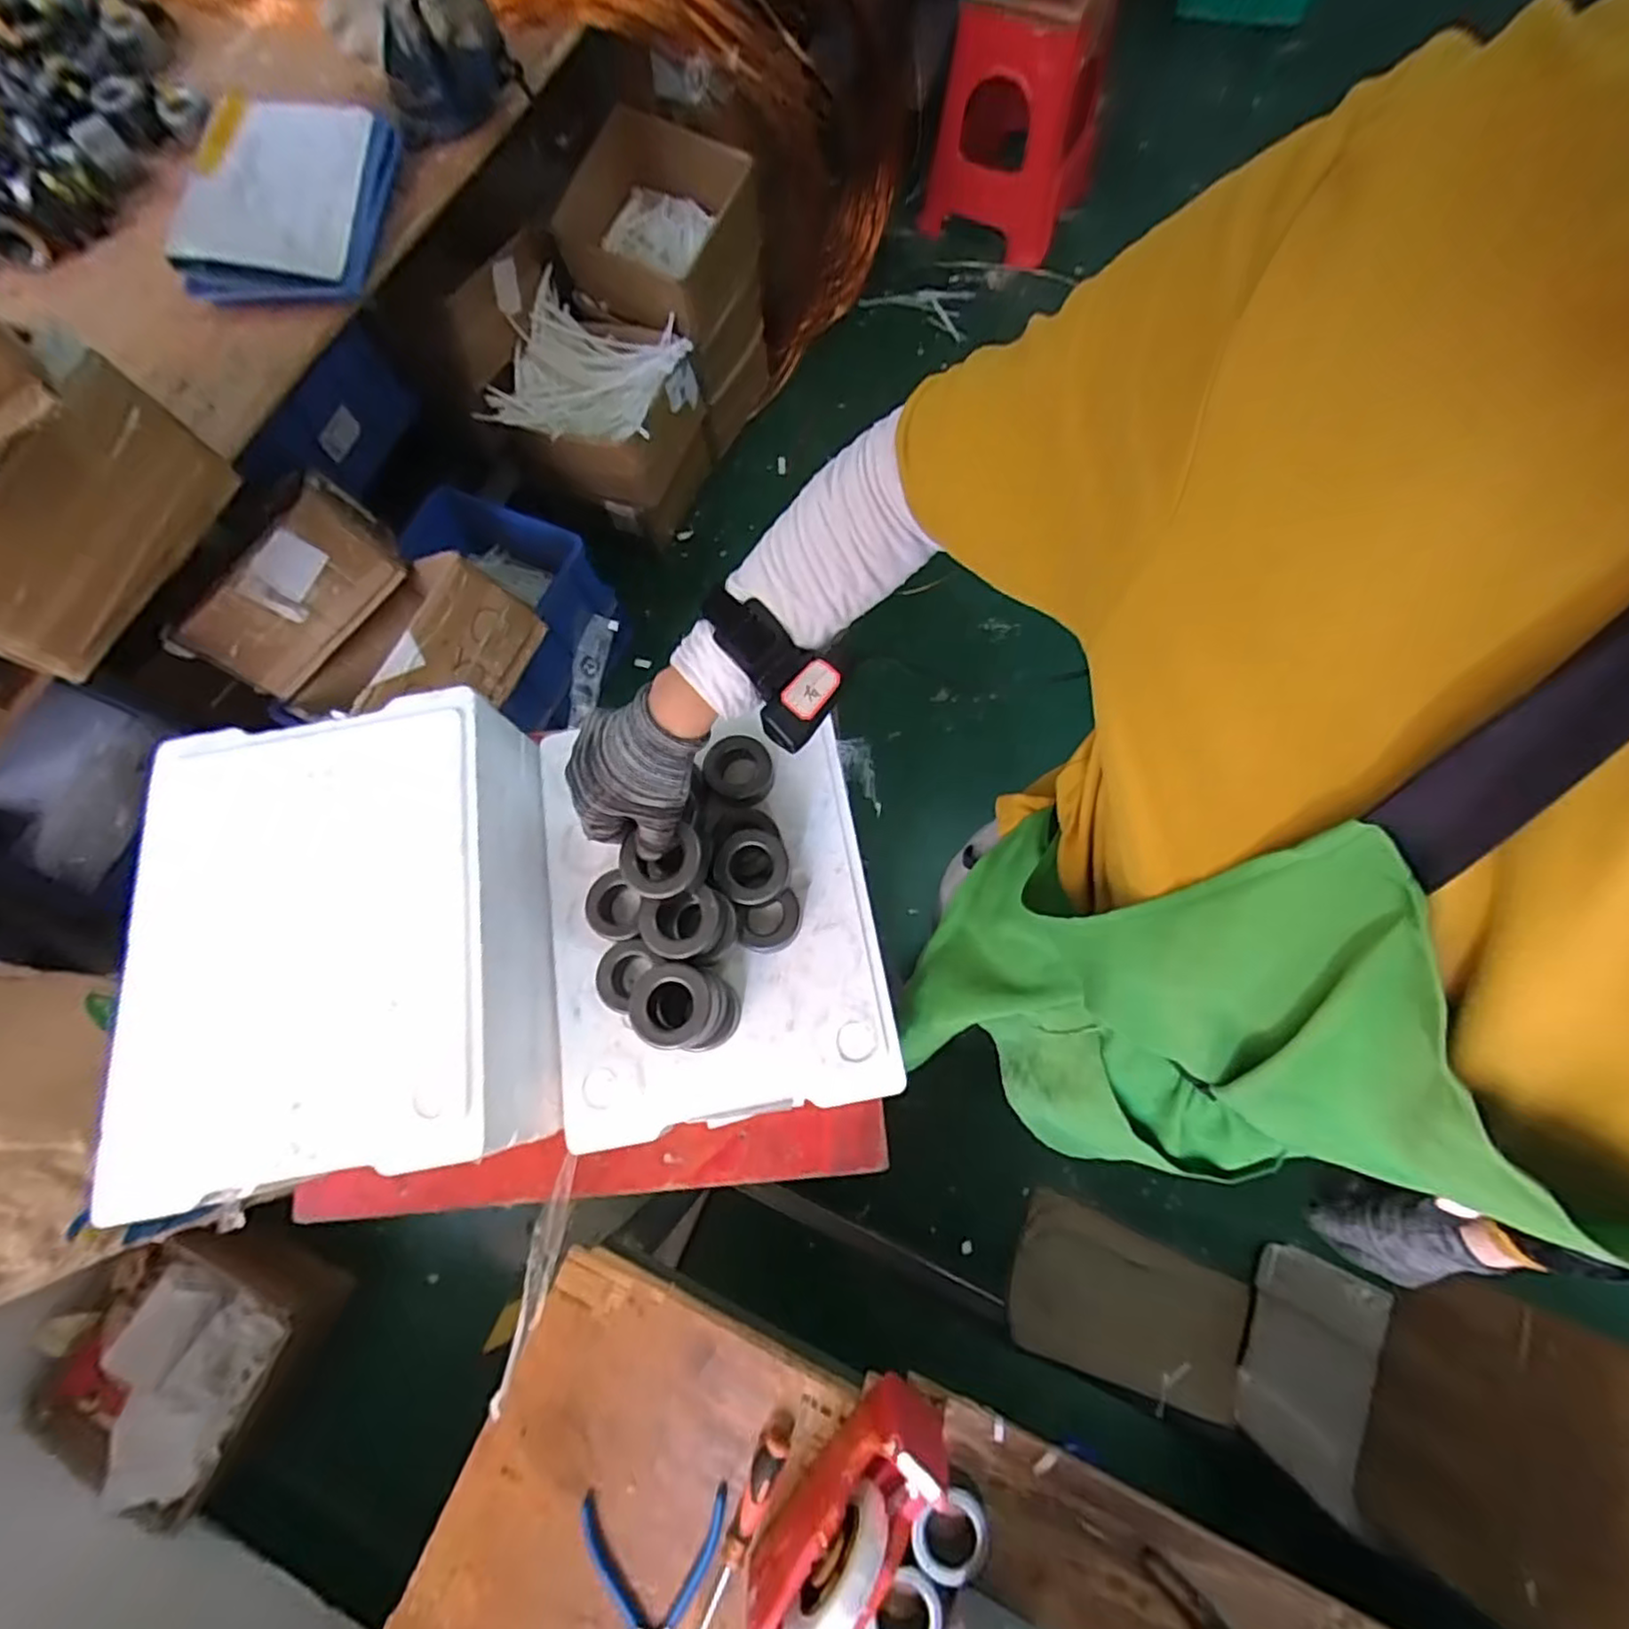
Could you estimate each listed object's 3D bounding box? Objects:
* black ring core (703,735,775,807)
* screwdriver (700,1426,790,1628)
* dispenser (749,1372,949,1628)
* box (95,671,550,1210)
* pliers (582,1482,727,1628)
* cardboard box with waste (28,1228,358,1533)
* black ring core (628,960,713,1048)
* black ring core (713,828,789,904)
[{"bbox_3d":[-0.070,-0.040,0.620,0.059,0.033,0.062,-1,73,2],"label":"black ring core"},{"bbox_3d":[-0.080,0.672,0.617,0.024,0.024,0.212,26,76,9],"label":"screwdriver"},{"bbox_3d":[0.029,0.610,0.583,0.195,0.118,0.084,-44,76,-10],"label":"dispenser"},{"bbox_3d":[-0.383,0.103,0.579,0.314,0.100,0.370,-11,73,-1],"label":"box"},{"bbox_3d":[-0.146,0.698,0.617,0.130,0.018,0.137,-4,73,1],"label":"pliers"},{"bbox_3d":[-1.015,0.872,1.103,0.362,0.146,0.356,25,76,9],"label":"cardboard box with waste"},{"bbox_3d":[-0.108,0.140,0.507,0.059,0.017,0.059,-1,73,2],"label":"black ring core"},{"bbox_3d":[-0.052,0.042,0.555,0.060,0.013,0.058,-1,73,2],"label":"black ring core"}]

